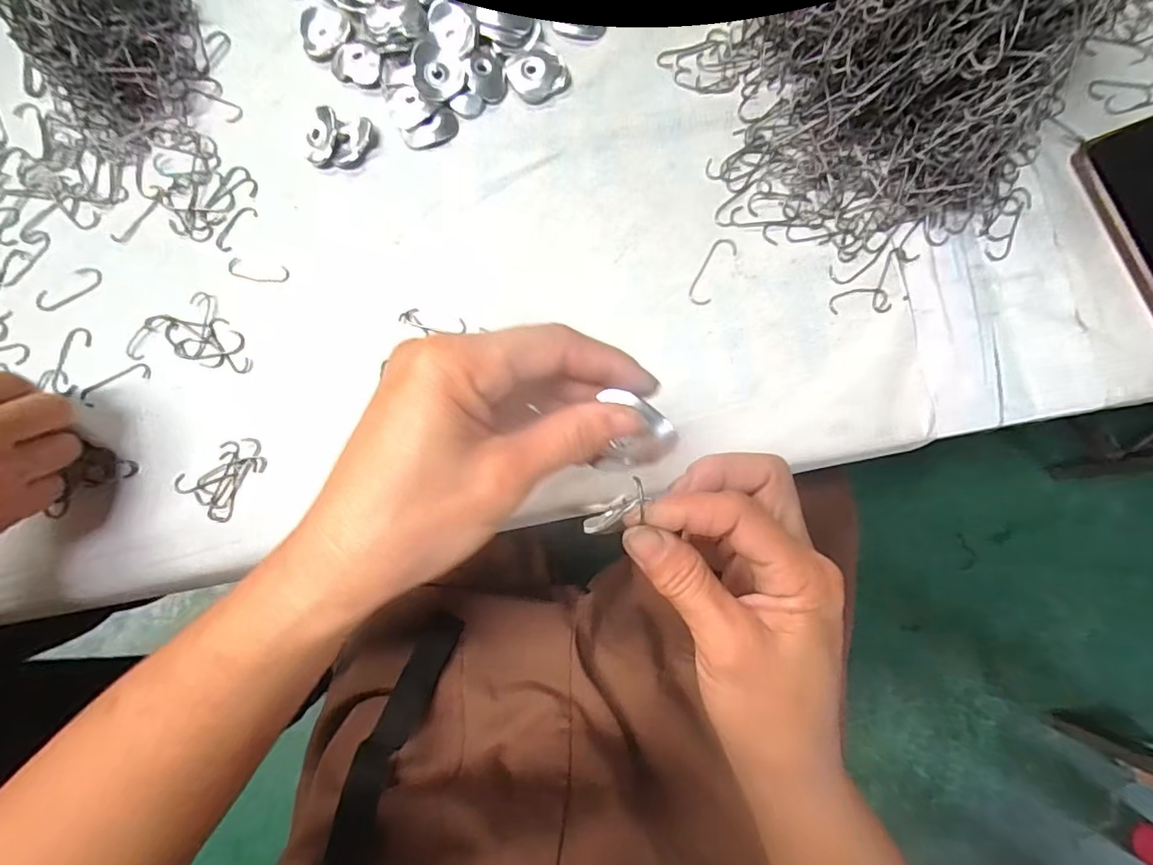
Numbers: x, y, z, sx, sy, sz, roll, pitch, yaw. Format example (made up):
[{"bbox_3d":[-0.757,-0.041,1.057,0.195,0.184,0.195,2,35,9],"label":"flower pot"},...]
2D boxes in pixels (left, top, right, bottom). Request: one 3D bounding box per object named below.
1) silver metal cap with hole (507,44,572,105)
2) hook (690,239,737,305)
[{"bbox_3d":[-0.025,-0.238,0.362,0.037,0.005,0.034,0,83,0],"label":"silver metal cap with hole"},{"bbox_3d":[0.088,-0.103,0.349,0.015,0.004,0.048,27,84,3],"label":"hook"}]

